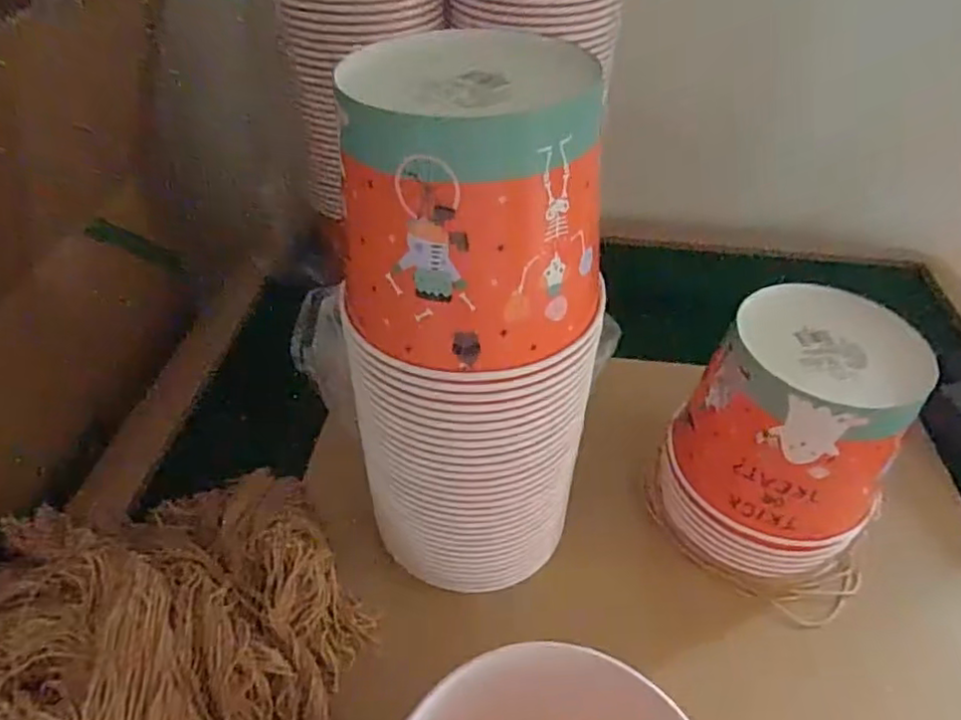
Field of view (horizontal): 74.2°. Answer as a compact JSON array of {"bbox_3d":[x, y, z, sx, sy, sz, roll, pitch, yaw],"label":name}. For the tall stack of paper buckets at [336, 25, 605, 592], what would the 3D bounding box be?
[{"bbox_3d":[0.001,0.003,0.410,0.138,0.355,0.140,22,47,20],"label":"tall stack of paper buckets"}]

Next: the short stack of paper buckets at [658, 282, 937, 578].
[{"bbox_3d":[0.239,0.065,0.491,0.144,0.193,0.141,34,52,29],"label":"short stack of paper buckets"}]

